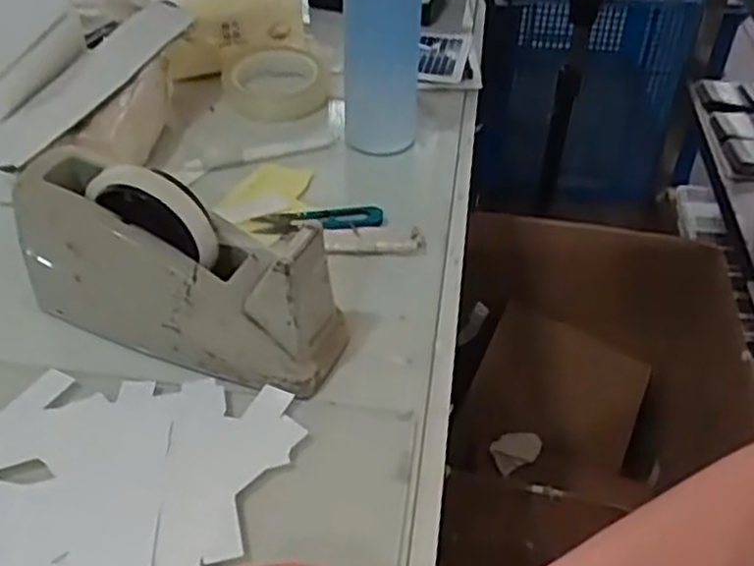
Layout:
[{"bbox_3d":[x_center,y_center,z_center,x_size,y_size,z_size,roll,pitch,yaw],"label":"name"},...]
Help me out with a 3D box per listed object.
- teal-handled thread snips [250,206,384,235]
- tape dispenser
[{"bbox_3d":[-0.046,-0.051,0.629,0.101,0.005,0.027,-1,42,-2],"label":"teal-handled thread snips"},{"bbox_3d":[-0.129,-0.011,0.505,0.211,0.106,0.069,17,44,17],"label":"tape dispenser"}]

